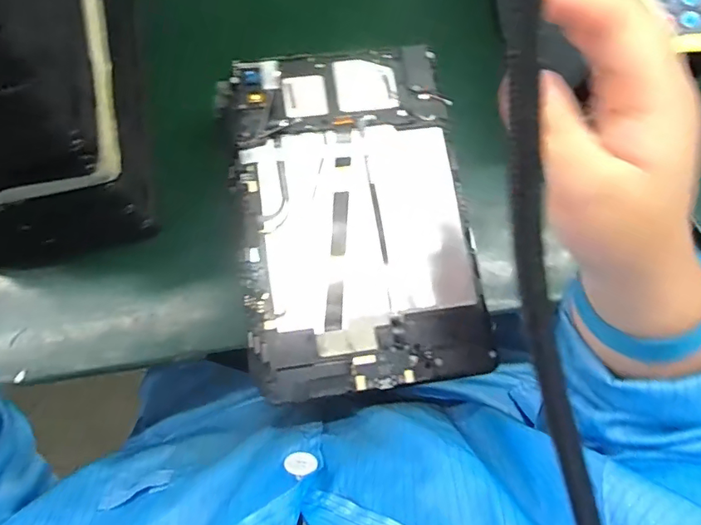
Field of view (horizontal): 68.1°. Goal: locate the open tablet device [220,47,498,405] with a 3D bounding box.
[{"bbox_3d":[0.002,-0.036,0.346,0.151,0.017,0.233,-8,76,-4],"label":"open tablet device"}]

